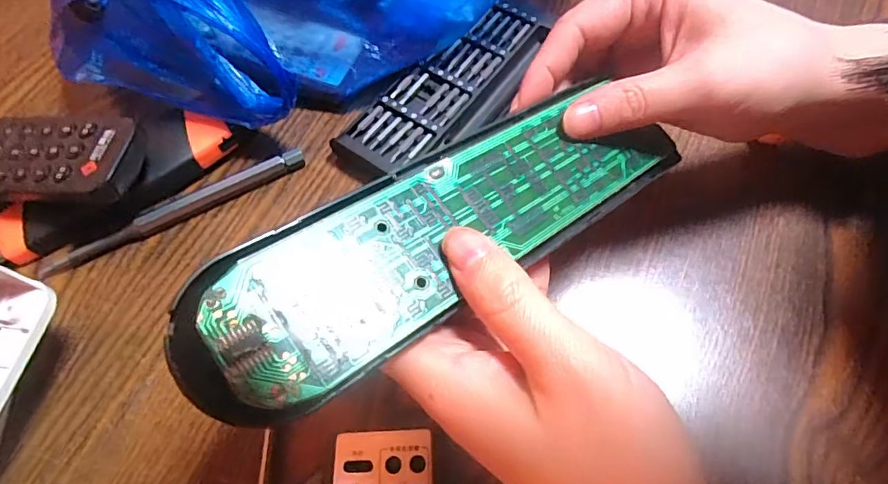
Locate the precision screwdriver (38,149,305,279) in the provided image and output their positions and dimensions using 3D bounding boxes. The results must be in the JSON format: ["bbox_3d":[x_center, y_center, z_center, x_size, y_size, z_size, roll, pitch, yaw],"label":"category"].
[{"bbox_3d":[-0.138,-0.017,0.261,0.136,0.012,0.009,-27,65,-13],"label":"precision screwdriver"}]

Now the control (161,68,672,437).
[{"bbox_3d":[0.008,-0.009,0.160,0.180,0.012,0.047,-29,65,-29],"label":"control"}]

